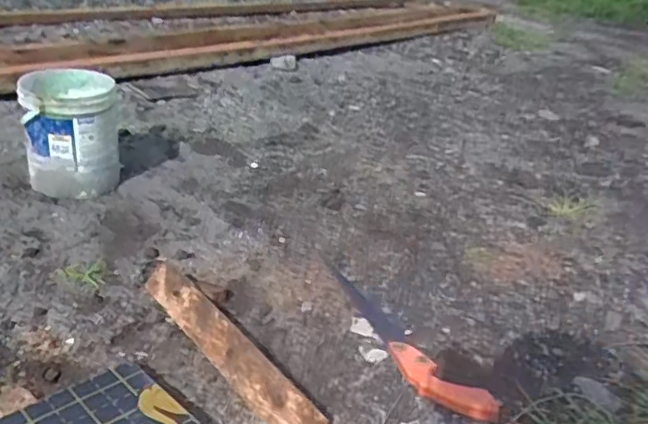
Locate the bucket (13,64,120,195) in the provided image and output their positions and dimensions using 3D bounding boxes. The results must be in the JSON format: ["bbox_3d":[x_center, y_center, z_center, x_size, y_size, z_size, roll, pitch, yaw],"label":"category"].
[{"bbox_3d":[-0.489,-0.154,1.197,0.169,0.210,0.174,-2,28,-15],"label":"bucket"}]

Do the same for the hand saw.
[{"bbox_3d":[0.089,0.168,0.904,0.078,0.023,0.401,-12,32,-31],"label":"hand saw"}]

